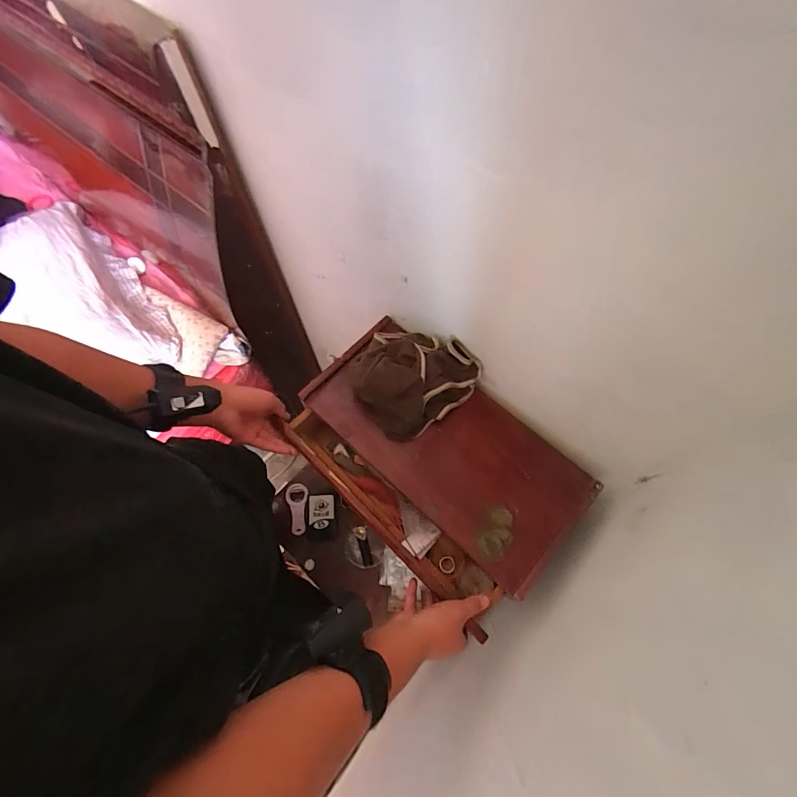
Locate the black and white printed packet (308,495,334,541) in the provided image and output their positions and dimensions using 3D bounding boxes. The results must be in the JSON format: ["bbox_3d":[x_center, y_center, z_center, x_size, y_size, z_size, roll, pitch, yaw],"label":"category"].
[{"bbox_3d":[-0.155,0.238,0.786,0.051,0.015,0.085,0,67,0],"label":"black and white printed packet"}]

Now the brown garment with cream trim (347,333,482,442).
[{"bbox_3d":[0.013,-0.042,0.581,0.161,0.082,0.167,-40,72,-16],"label":"brown garment with cream trim"}]

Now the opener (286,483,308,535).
[{"bbox_3d":[-0.210,0.227,0.804,0.047,0.010,0.099,-3,67,-1],"label":"opener"}]

